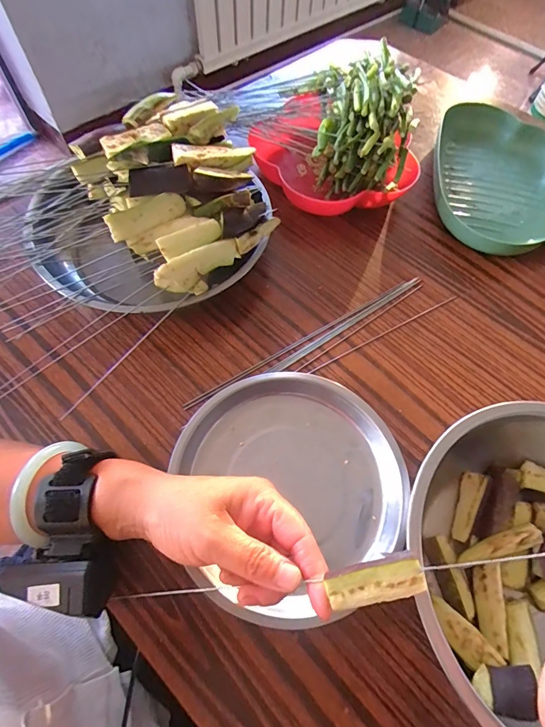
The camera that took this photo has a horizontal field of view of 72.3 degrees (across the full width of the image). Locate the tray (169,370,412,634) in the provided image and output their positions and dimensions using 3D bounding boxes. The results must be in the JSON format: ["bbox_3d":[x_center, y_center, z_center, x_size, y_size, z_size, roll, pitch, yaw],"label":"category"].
[{"bbox_3d":[0.020,0.098,0.304,0.178,0.021,0.187,1,64,-2],"label":"tray"}]

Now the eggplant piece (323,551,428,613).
[{"bbox_3d":[0.053,0.111,0.195,0.048,0.014,0.026,-16,101,8],"label":"eggplant piece"}]

